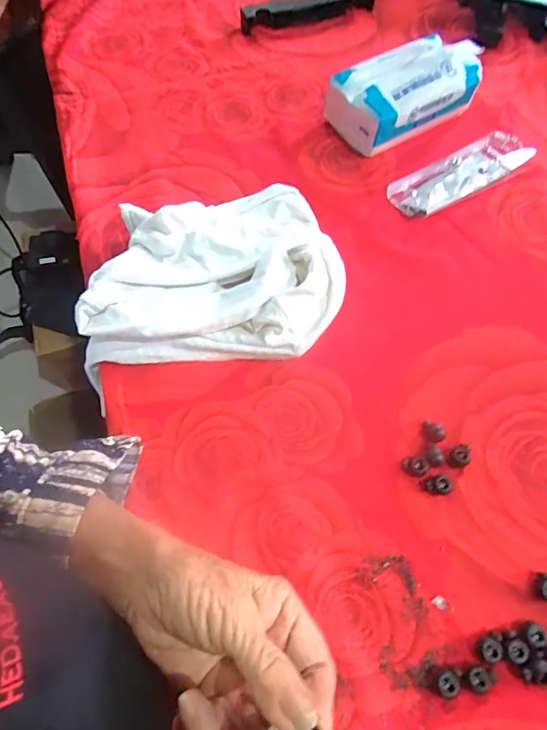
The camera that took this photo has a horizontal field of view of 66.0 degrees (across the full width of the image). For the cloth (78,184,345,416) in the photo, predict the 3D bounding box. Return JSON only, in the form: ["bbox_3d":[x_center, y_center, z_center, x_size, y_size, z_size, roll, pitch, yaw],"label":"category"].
[{"bbox_3d":[-0.060,-0.079,0.379,0.242,0.048,0.177,-18,66,-8],"label":"cloth"}]

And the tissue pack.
[{"bbox_3d":[0.151,-0.318,0.482,0.168,0.079,0.085,-28,67,-12],"label":"tissue pack"}]

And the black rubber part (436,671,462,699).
[{"bbox_3d":[0.112,0.203,0.266,0.015,0.008,0.014,0,65,1],"label":"black rubber part"}]

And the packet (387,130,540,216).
[{"bbox_3d":[0.204,-0.211,0.459,0.166,0.020,0.057,-28,68,-12],"label":"packet"}]

